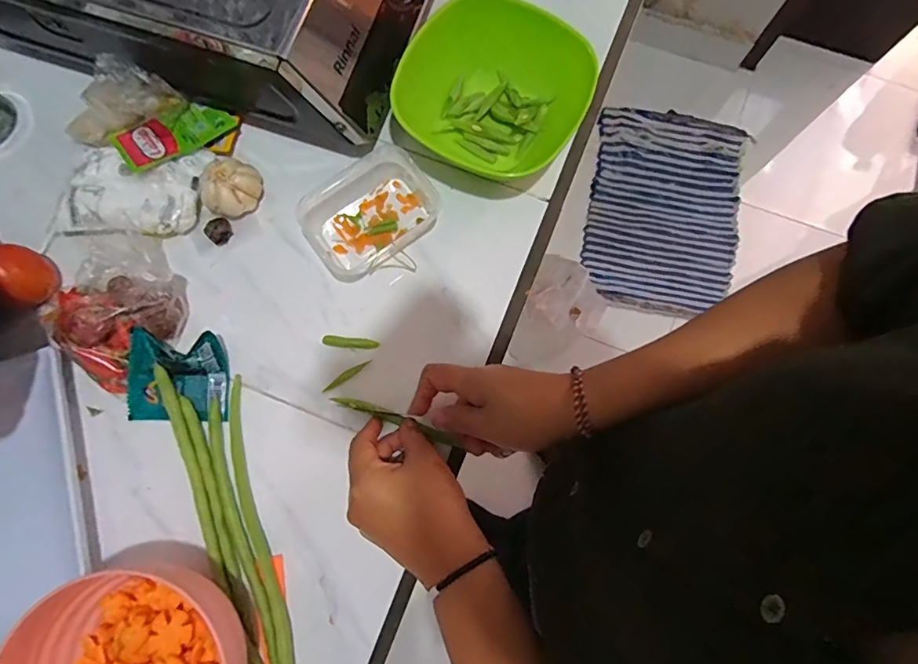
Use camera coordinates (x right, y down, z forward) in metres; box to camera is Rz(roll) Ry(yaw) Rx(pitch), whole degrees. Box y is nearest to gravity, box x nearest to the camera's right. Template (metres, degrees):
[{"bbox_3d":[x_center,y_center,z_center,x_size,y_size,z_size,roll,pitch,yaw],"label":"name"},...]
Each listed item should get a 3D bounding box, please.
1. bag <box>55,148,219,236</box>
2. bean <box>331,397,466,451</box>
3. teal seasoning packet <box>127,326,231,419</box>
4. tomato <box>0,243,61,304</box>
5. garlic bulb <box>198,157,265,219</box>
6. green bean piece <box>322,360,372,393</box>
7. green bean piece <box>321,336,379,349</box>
[{"bbox_3d":[-0.280,-0.122,0.431,0.118,0.025,0.078,4,79,1],"label":"bag"},{"bbox_3d":[-0.048,0.070,0.397,0.112,0.016,0.010,18,80,12],"label":"bean"},{"bbox_3d":[-0.228,0.036,0.397,0.074,0.031,0.068,0,79,1],"label":"teal seasoning packet"},{"bbox_3d":[-0.357,-0.048,0.405,0.032,0.043,0.040,24,80,5],"label":"tomato"},{"bbox_3d":[-0.195,-0.123,0.427,0.046,0.031,0.044,0,79,1],"label":"garlic bulb"},{"bbox_3d":[-0.093,0.036,0.411,0.045,0.004,0.008,-31,80,-5],"label":"green bean piece"},{"bbox_3d":[-0.091,0.009,0.415,0.045,0.006,0.009,4,79,2],"label":"green bean piece"}]

